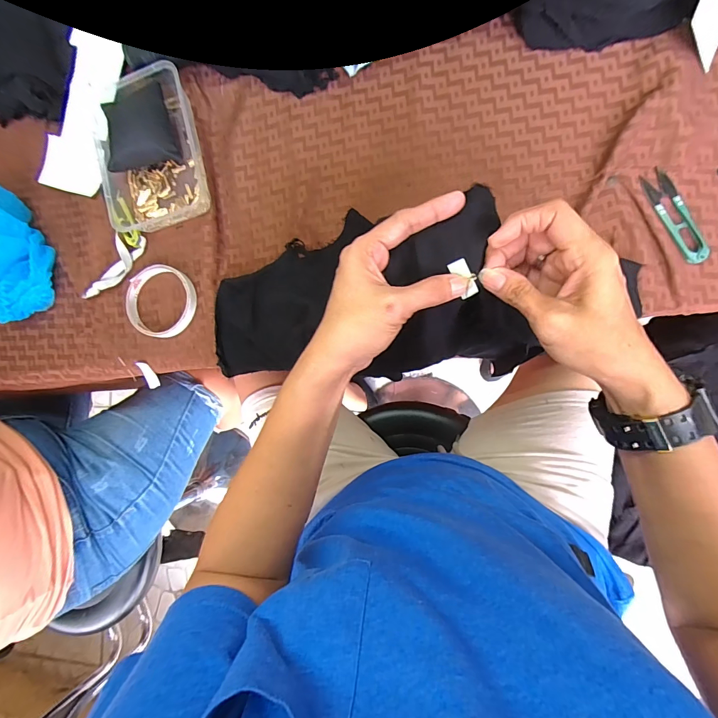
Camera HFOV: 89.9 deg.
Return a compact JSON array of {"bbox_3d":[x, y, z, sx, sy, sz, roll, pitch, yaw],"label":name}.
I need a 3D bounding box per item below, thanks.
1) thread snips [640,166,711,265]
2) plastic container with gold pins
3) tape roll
[{"bbox_3d":[0.318,-0.143,0.360,0.026,0.005,0.102,-24,83,6],"label":"thread snips"},{"bbox_3d":[-0.247,-0.250,0.430,0.128,0.043,0.175,-12,84,7],"label":"plastic container with gold pins"},{"bbox_3d":[-0.236,-0.068,0.424,0.088,0.018,0.082,-1,86,8],"label":"tape roll"}]

